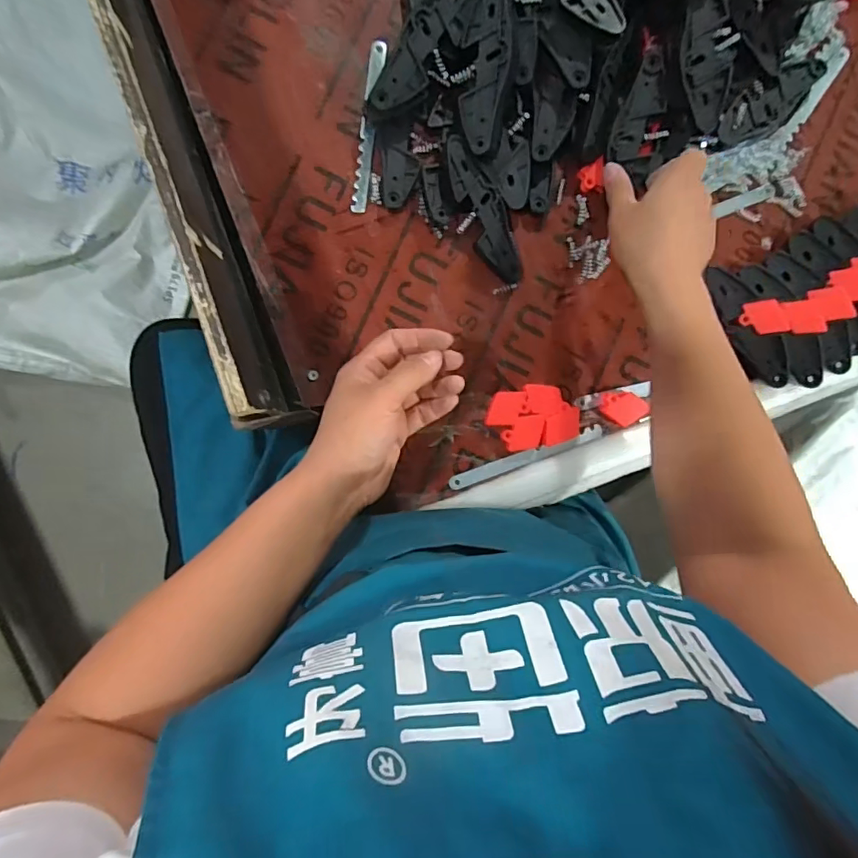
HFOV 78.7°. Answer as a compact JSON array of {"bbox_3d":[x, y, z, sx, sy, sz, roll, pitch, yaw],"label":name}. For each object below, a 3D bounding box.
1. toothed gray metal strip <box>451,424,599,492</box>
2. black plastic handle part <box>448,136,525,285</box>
[{"bbox_3d":[0.089,0.026,0.473,0.147,0.008,0.015,-20,94,-5],"label":"toothed gray metal strip"},{"bbox_3d":[0.048,-0.188,0.456,0.039,0.025,0.126,-27,94,-4],"label":"black plastic handle part"}]

